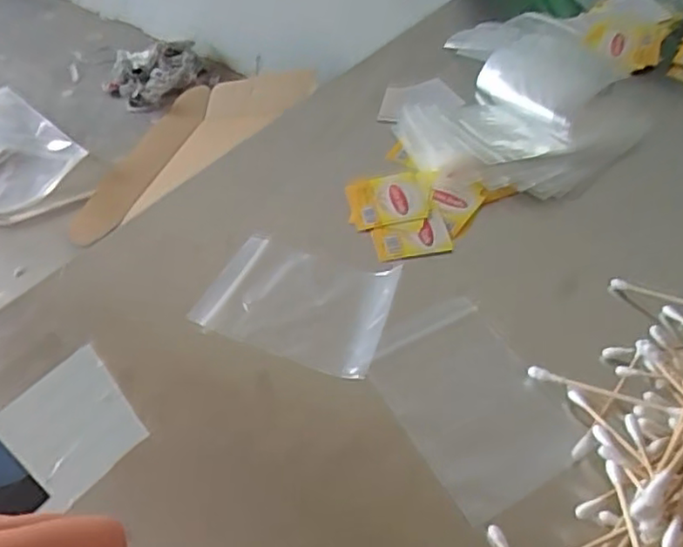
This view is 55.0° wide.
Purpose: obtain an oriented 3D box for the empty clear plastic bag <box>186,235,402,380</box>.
[{"bbox_3d":[-0.022,0.014,0.345,0.095,0.005,0.067,14,50,16],"label":"empty clear plastic bag"}]

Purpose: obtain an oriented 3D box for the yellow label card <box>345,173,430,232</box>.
[{"bbox_3d":[0.030,-0.044,0.399,0.051,0.004,0.043,-6,48,-2],"label":"yellow label card"}]

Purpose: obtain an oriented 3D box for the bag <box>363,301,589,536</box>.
[{"bbox_3d":[0.059,0.057,0.300,0.069,0.004,0.095,-25,51,-18],"label":"bag"}]

